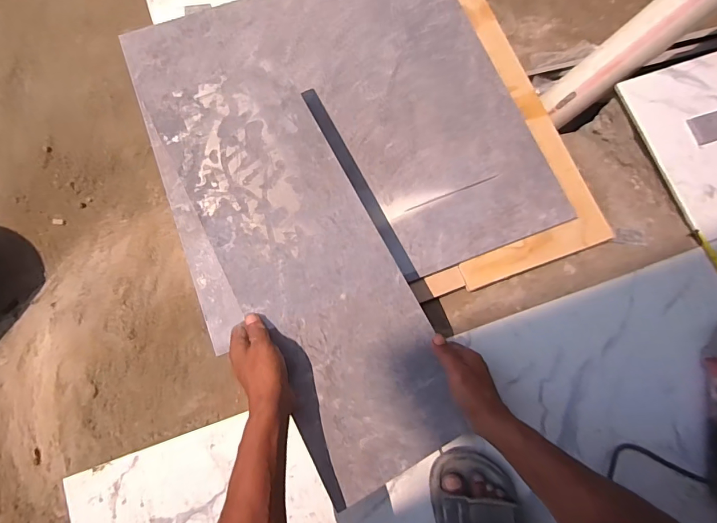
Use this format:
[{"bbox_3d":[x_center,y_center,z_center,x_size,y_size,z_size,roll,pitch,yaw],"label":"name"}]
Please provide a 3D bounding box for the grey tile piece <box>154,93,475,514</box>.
[{"bbox_3d":[-0.055,0.018,0.558,0.211,0.017,0.526,-26,79,-13],"label":"grey tile piece"}]

